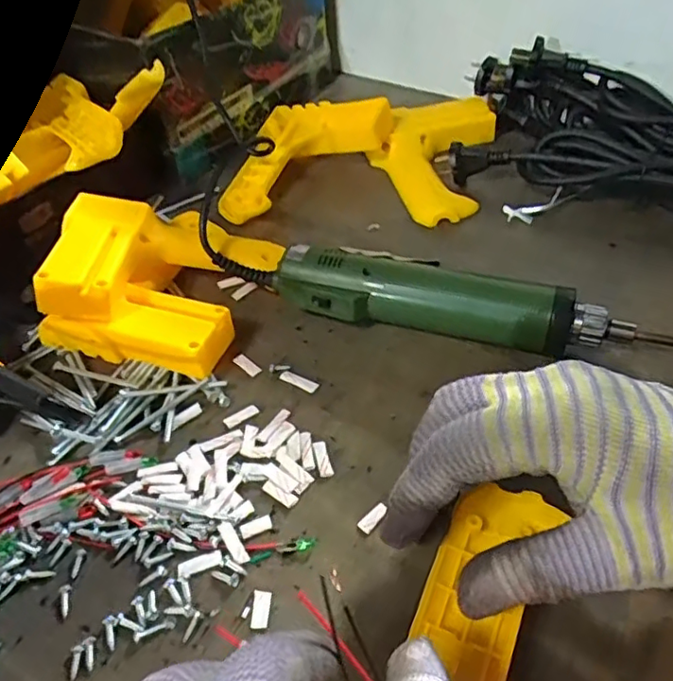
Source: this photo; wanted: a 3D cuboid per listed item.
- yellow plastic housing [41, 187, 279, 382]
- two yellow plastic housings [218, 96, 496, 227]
[{"bbox_3d":[-0.116,-0.050,0.394,0.132,0.060,0.135,9,48,12],"label":"yellow plastic housing"},{"bbox_3d":[0.024,-0.168,0.512,0.229,0.039,0.162,2,47,5],"label":"two yellow plastic housings"}]

